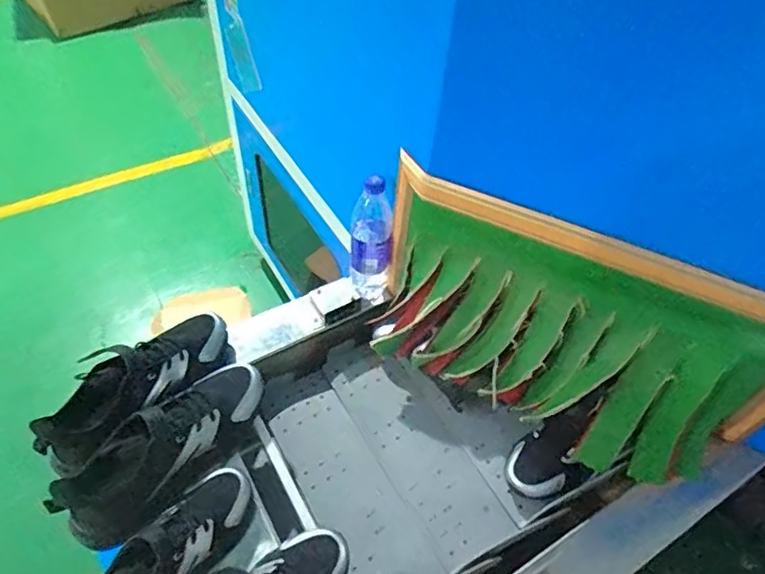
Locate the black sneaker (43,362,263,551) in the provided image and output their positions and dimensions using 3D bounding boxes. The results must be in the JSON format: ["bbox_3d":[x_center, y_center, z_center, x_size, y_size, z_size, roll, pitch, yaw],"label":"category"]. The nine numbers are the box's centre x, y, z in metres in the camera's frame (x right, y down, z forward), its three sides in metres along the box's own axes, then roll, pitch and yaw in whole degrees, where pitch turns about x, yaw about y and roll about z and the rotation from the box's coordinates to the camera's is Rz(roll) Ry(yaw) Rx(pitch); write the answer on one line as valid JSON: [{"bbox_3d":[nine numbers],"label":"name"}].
[{"bbox_3d":[-0.272,0.203,0.729,0.090,0.094,0.287,33,56,20],"label":"black sneaker"}]

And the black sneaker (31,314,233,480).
[{"bbox_3d":[-0.320,0.125,0.753,0.094,0.089,0.286,31,40,18],"label":"black sneaker"}]

